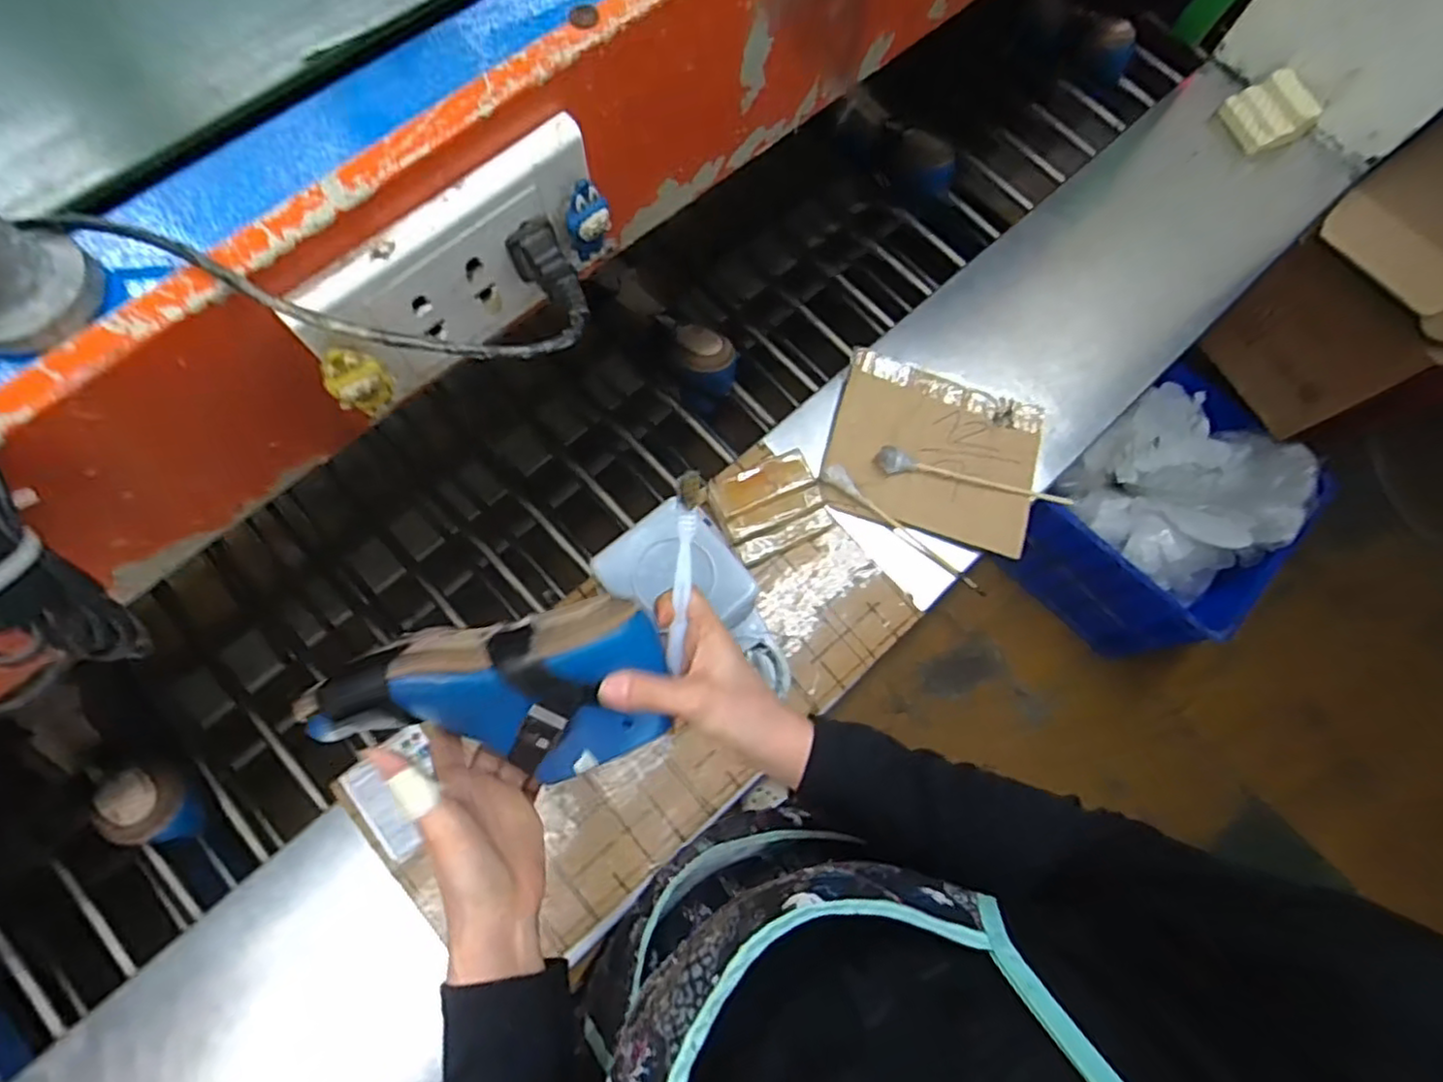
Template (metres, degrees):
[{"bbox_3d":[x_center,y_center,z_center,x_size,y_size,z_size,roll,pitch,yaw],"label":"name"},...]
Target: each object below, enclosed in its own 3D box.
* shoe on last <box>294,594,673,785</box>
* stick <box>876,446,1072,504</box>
[{"bbox_3d":[-0.139,0.092,0.400,0.207,0.059,0.091,-6,73,2],"label":"shoe on last"},{"bbox_3d":[0.252,-0.067,0.680,0.200,0.020,0.026,10,74,0],"label":"stick"}]

